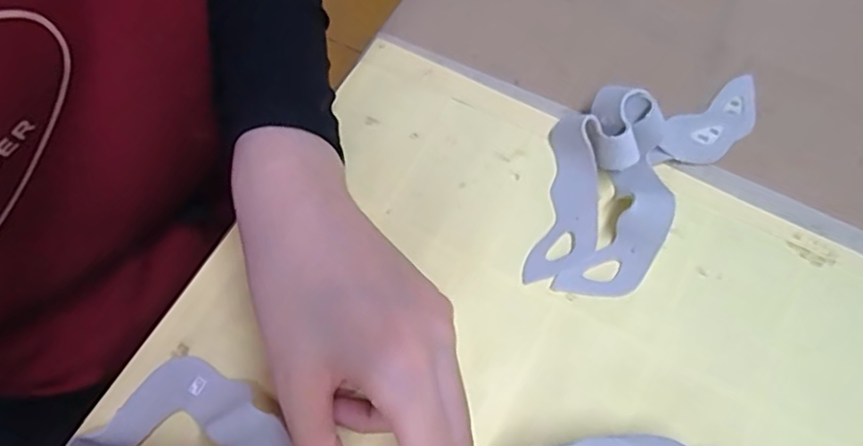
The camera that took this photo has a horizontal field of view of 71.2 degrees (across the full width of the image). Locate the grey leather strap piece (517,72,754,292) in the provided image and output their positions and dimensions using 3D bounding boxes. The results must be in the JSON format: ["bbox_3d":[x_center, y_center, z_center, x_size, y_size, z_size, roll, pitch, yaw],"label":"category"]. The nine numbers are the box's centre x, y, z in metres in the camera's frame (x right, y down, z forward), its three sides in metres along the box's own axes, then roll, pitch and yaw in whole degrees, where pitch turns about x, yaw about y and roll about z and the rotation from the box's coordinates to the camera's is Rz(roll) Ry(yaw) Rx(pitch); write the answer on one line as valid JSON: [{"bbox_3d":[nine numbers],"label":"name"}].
[{"bbox_3d":[0.101,-0.036,0.296,0.083,0.035,0.160,37,72,16],"label":"grey leather strap piece"}]

